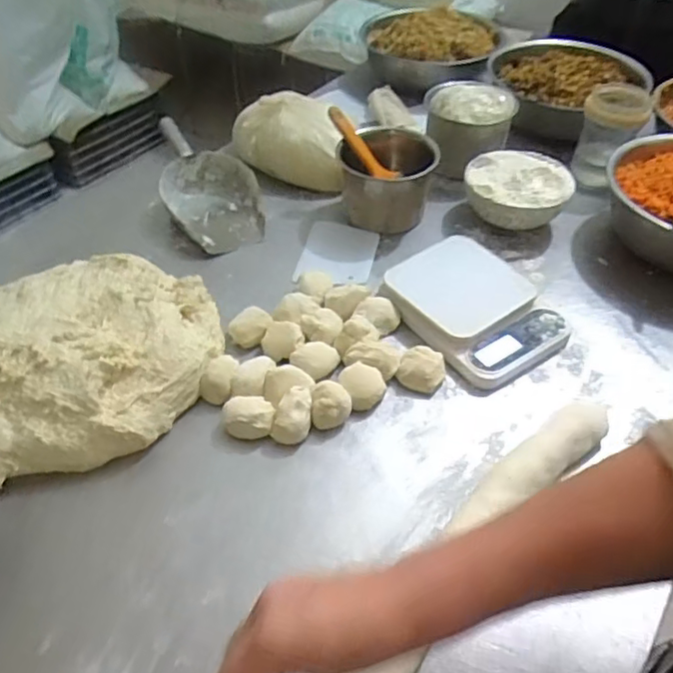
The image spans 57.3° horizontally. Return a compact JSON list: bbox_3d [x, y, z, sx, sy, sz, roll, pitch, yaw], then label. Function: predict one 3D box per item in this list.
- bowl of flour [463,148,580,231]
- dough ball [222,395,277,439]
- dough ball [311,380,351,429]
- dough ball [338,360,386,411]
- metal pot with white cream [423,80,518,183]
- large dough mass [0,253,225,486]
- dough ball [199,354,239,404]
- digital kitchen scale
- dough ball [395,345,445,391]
[{"bbox_3d":[0.245,-0.197,0.844,0.133,0.066,0.134,0,45,0],"label":"bowl of flour"},{"bbox_3d":[-0.087,0.078,0.612,0.051,0.034,0.041,-3,46,-3],"label":"dough ball"},{"bbox_3d":[-0.005,0.069,0.621,0.039,0.035,0.035,2,45,1],"label":"dough ball"},{"bbox_3d":[0.028,0.050,0.636,0.041,0.024,0.044,0,45,0],"label":"dough ball"},{"bbox_3d":[0.197,-0.316,0.929,0.130,0.101,0.120,10,48,9],"label":"metal pot with white cream"},{"bbox_3d":[-0.267,0.013,0.651,0.284,0.078,0.252,-12,47,-12],"label":"large dough mass"},{"bbox_3d":[-0.124,0.044,0.649,0.035,0.030,0.047,1,45,1],"label":"dough ball"},{"bbox_3d":[0.161,-0.036,0.711,0.153,0.041,0.187,-30,53,-26],"label":"digital kitchen scale"},{"bbox_3d":[0.091,0.033,0.657,0.048,0.028,0.041,11,46,10],"label":"dough ball"}]

